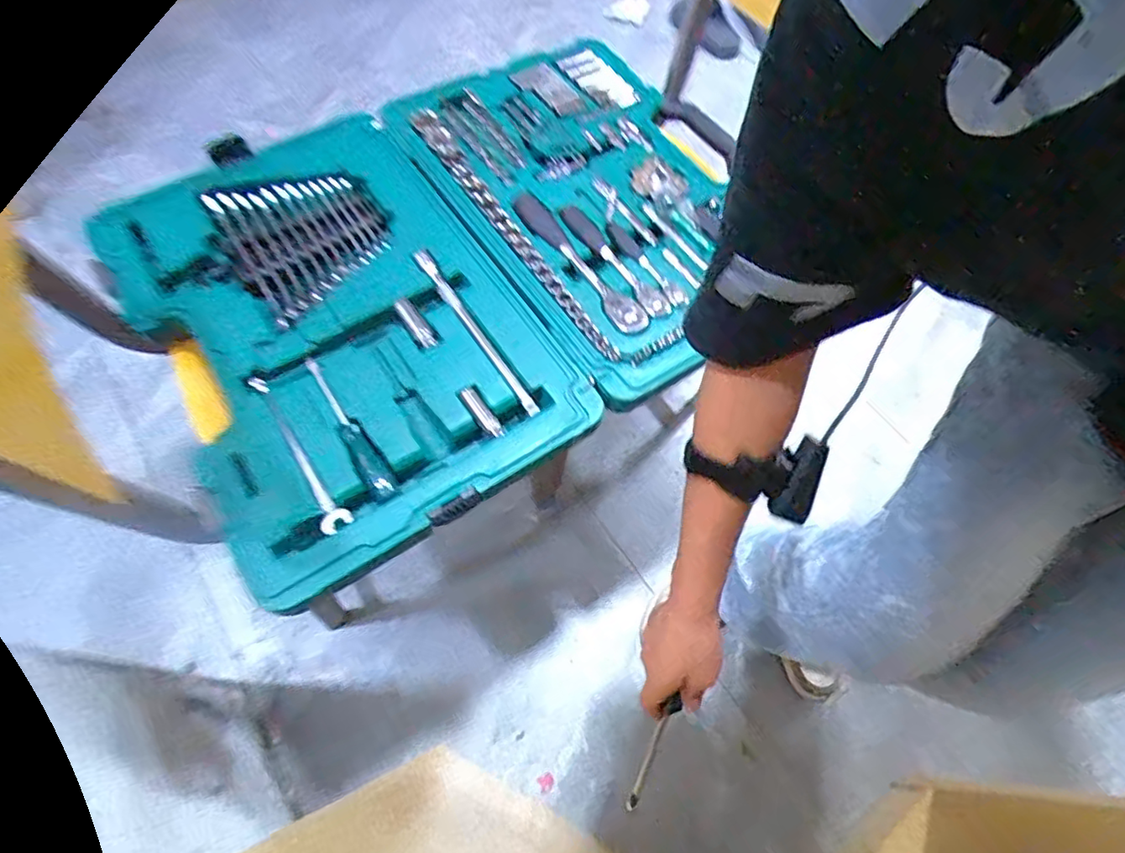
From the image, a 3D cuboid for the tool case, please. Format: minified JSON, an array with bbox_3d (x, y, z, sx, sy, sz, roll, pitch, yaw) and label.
[{"bbox_3d":[-0.112,-0.213,0.736,0.738,0.063,0.605,-32,70,-16],"label":"tool case"}]

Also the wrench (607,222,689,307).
[{"bbox_3d":[0.100,-0.201,0.727,0.023,0.016,0.151,-29,68,-14],"label":"wrench"}]

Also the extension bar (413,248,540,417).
[{"bbox_3d":[-0.102,-0.112,0.678,0.018,0.013,0.255,-30,69,-14],"label":"extension bar"}]

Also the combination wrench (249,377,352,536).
[{"bbox_3d":[-0.268,0.024,0.601,0.026,0.015,0.193,-32,69,-15],"label":"combination wrench"}]

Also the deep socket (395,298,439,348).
[{"bbox_3d":[-0.164,-0.119,0.666,0.017,0.014,0.069,-34,69,-15],"label":"deep socket"}]

